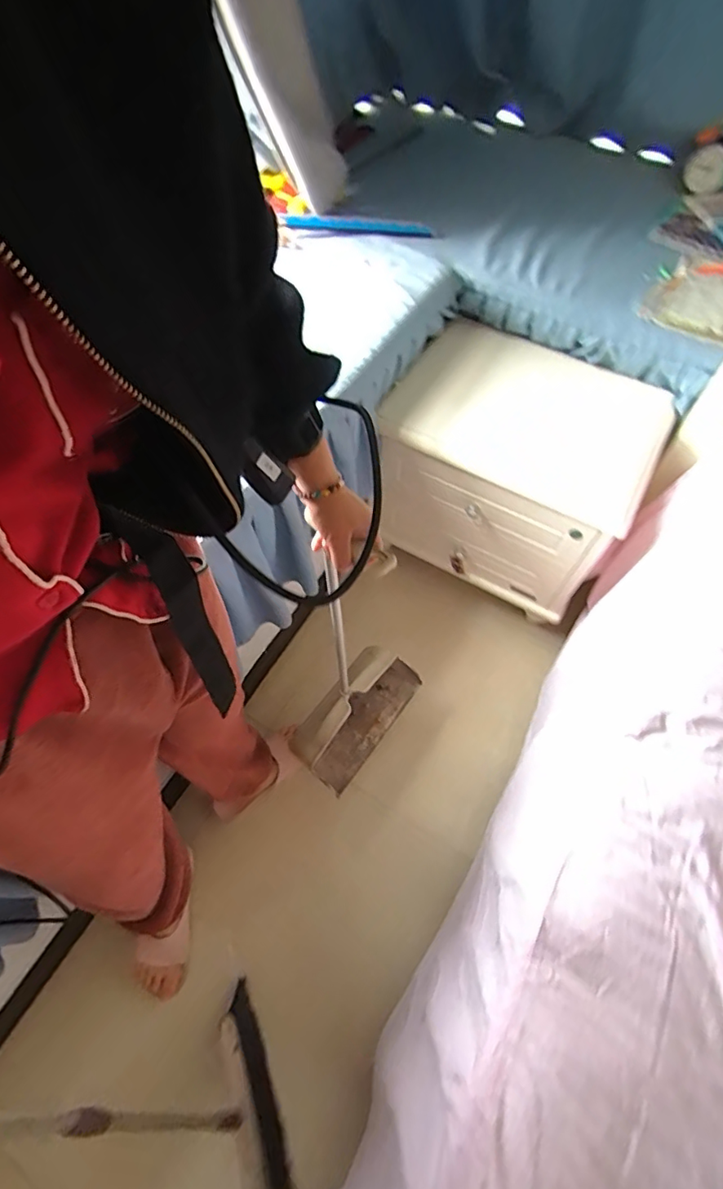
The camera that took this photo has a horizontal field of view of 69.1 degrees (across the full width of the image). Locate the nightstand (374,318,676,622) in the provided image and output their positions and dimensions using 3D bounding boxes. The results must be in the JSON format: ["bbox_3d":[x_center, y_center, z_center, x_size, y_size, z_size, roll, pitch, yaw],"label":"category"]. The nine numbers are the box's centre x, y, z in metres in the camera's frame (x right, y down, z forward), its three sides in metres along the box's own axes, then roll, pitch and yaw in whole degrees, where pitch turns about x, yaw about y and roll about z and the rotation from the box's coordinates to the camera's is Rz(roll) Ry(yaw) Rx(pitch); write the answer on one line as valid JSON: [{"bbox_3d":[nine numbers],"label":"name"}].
[{"bbox_3d":[0.327,-0.266,1.193,0.508,0.423,0.367,27,64,11],"label":"nightstand"}]

